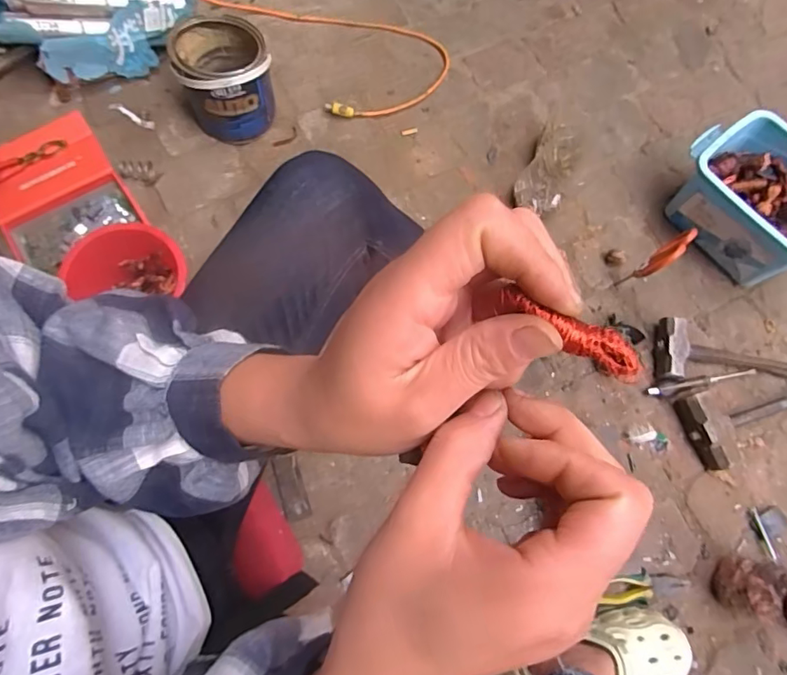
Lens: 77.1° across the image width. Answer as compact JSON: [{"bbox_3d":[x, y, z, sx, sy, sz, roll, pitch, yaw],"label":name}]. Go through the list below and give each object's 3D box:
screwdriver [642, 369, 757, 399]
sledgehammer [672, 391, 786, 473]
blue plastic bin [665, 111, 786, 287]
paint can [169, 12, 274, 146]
[{"bbox_3d":[0.526,0.080,0.836,0.193,0.028,0.033,-6,75,-4],"label":"screwdriver"},{"bbox_3d":[0.683,0.112,0.815,0.411,0.043,0.119,-13,75,-6],"label":"sledgehammer"},{"bbox_3d":[0.629,-0.232,0.854,0.174,0.135,0.288,-40,79,-12],"label":"blue plastic bin"},{"bbox_3d":[-0.308,-0.478,0.905,0.164,0.146,0.173,1,74,-2],"label":"paint can"}]

